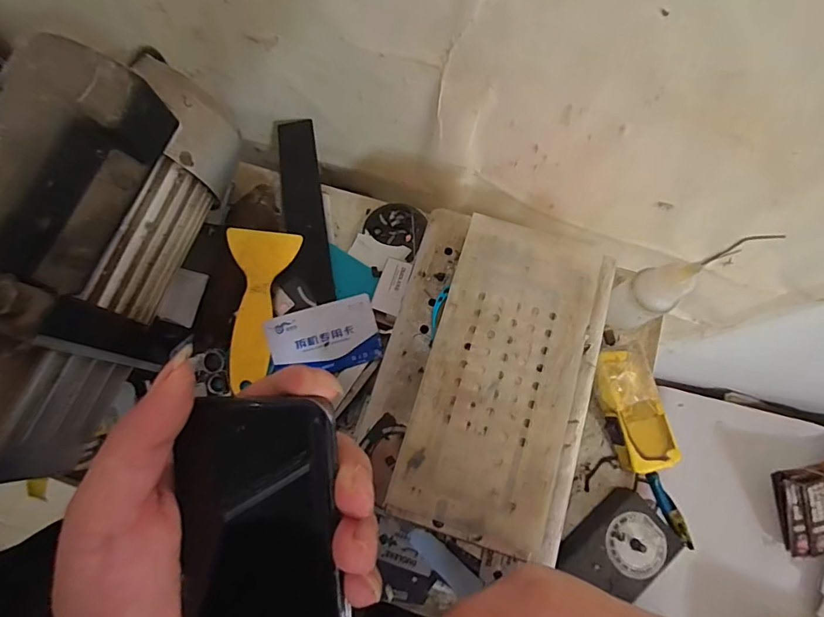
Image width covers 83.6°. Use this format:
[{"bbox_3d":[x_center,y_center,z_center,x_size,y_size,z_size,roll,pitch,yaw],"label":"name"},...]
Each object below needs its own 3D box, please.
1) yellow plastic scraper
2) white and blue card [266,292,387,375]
[{"bbox_3d":[-0.126,0.000,0.366,0.053,0.008,0.124,8,87,1],"label":"yellow plastic scraper"},{"bbox_3d":[-0.070,0.024,0.366,0.085,0.006,0.053,-15,82,-2],"label":"white and blue card"}]

